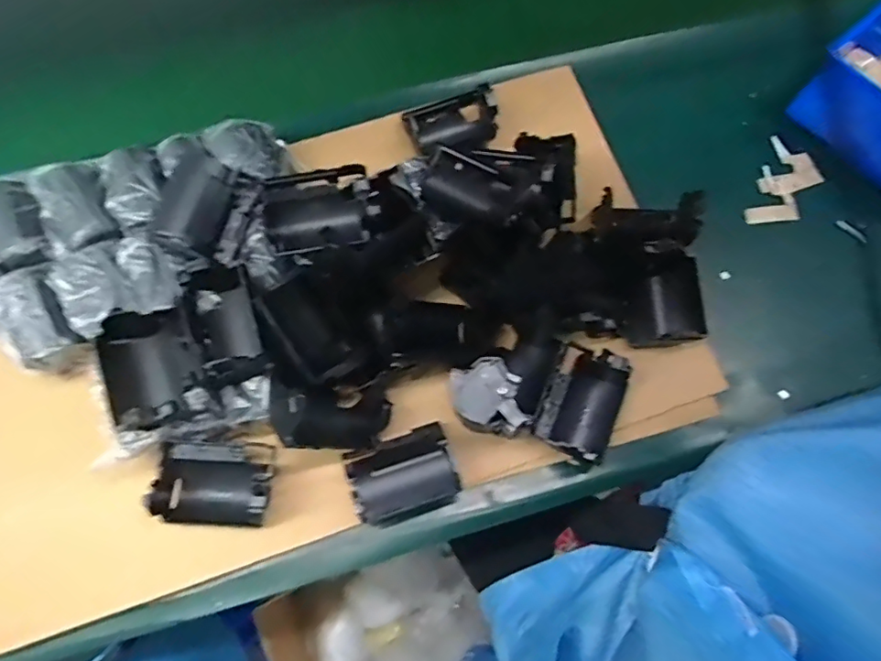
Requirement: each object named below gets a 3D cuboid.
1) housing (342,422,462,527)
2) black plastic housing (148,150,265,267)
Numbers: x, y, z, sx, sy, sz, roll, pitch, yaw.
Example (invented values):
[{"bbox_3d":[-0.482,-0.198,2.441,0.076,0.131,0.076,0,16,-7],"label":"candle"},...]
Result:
[{"bbox_3d":[-0.024,0.093,0.355,0.066,0.034,0.052,-19,73,-7],"label":"housing"},{"bbox_3d":[-0.152,-0.080,0.362,0.049,0.037,0.066,8,72,1],"label":"black plastic housing"}]

